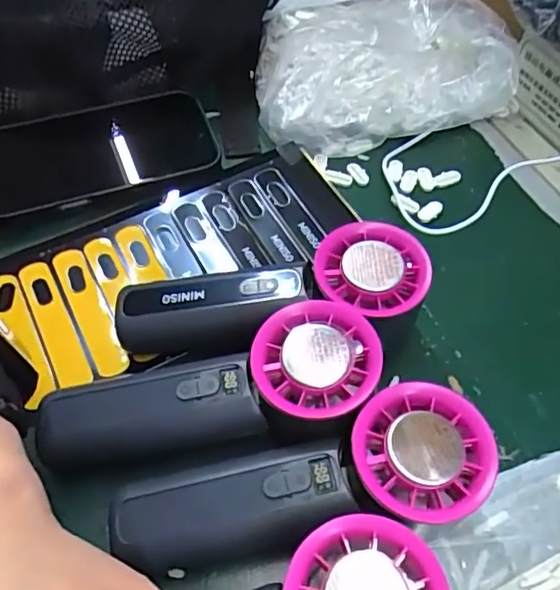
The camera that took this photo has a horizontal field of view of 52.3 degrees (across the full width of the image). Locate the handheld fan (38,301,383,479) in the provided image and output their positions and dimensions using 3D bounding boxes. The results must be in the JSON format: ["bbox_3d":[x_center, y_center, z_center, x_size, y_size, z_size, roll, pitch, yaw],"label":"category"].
[{"bbox_3d":[-0.031,0.046,0.260,0.153,0.030,0.051,-17,57,3],"label":"handheld fan"}]

